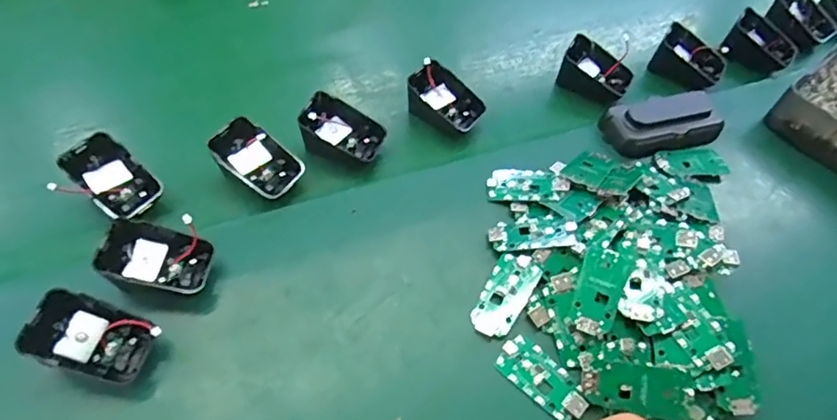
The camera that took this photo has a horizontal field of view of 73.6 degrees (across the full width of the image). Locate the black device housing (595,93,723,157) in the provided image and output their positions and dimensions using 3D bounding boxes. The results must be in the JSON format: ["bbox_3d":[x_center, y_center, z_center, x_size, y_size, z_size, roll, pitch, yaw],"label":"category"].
[{"bbox_3d":[0.219,-0.077,0.498,0.100,0.025,0.046,-6,55,-8],"label":"black device housing"}]

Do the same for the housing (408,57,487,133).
[{"bbox_3d":[0.024,-0.097,0.500,0.065,0.038,0.048,34,59,19],"label":"housing"}]

